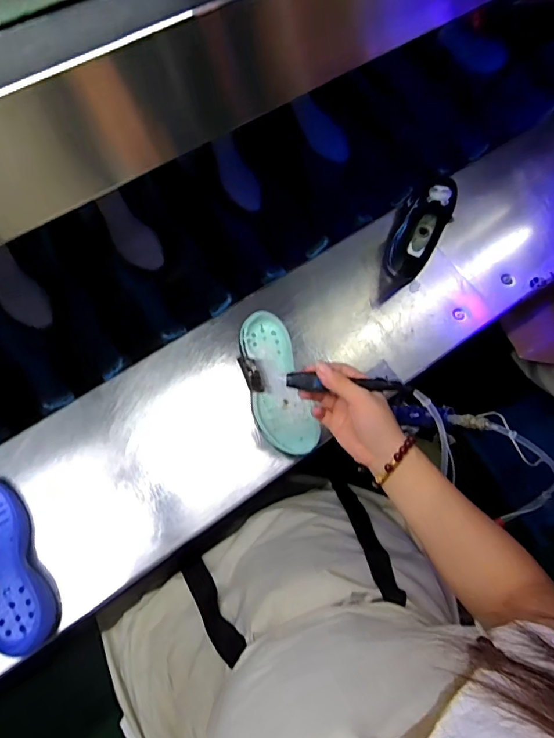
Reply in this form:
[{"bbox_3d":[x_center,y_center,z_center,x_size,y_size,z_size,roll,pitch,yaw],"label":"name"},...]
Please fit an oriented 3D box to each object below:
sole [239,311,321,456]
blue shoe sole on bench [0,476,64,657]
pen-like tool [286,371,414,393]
[{"bbox_3d":[-0.003,0.019,0.607,0.072,0.019,0.198,-15,72,-9],"label":"sole"},{"bbox_3d":[-0.325,0.226,0.529,0.080,0.038,0.205,-26,74,-13],"label":"blue shoe sole on bench"},{"bbox_3d":[0.074,0.013,0.458,0.128,0.022,0.019,0,71,0],"label":"pen-like tool"}]

